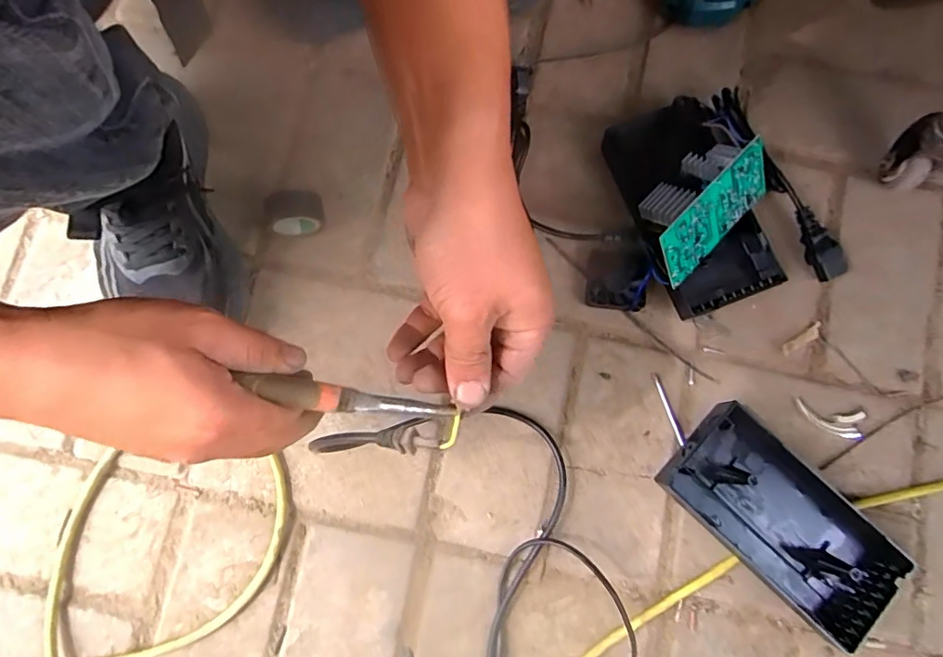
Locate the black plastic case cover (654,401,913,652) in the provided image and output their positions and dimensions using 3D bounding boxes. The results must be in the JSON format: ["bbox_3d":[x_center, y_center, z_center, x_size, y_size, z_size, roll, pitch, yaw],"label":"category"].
[{"bbox_3d":[0.240,0.149,0.421,0.181,0.038,0.089,42,82,7],"label":"black plastic case cover"}]

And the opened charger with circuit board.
[{"bbox_3d":[0.190,-0.112,0.450,0.108,0.075,0.181,-12,80,-3],"label":"opened charger with circuit board"}]

